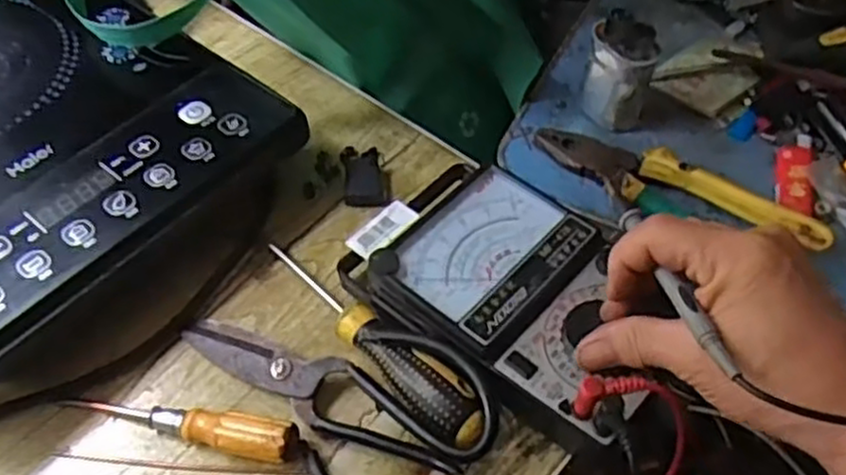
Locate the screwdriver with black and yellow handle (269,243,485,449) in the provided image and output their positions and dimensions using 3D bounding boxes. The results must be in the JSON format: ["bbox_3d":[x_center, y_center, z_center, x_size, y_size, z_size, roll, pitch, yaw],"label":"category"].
[{"bbox_3d":[-0.030,0.057,0.434,0.027,0.031,0.175,-34,58,-23],"label":"screwdriver with black and yellow handle"}]

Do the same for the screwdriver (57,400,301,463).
[{"bbox_3d":[-0.133,0.100,0.406,0.134,0.022,0.020,10,53,10],"label":"screwdriver"}]

